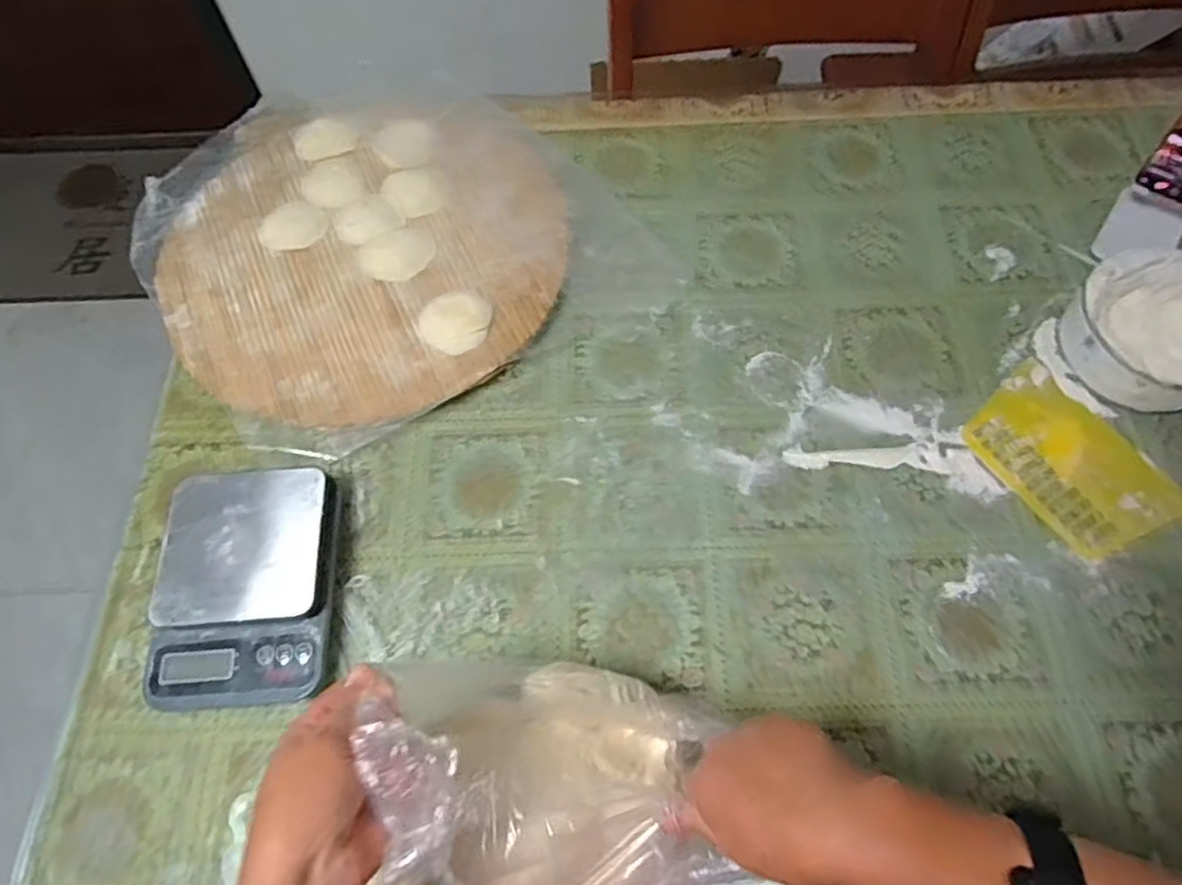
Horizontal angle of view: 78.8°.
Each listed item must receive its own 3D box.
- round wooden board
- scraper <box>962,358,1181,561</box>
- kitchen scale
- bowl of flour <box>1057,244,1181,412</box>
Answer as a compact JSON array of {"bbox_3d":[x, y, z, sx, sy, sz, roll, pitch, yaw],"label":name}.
[{"bbox_3d":[-0.231,-0.203,0.729,0.400,0.017,0.401,-1,65,2],"label":"round wooden board"},{"bbox_3d":[0.410,0.015,0.619,0.117,0.006,0.163,-31,67,-12],"label":"scraper"},{"bbox_3d":[-0.272,0.113,0.573,0.131,0.045,0.179,-3,64,1],"label":"kitchen scale"},{"bbox_3d":[0.497,-0.098,0.630,0.126,0.082,0.133,-1,64,2],"label":"bowl of flour"}]

